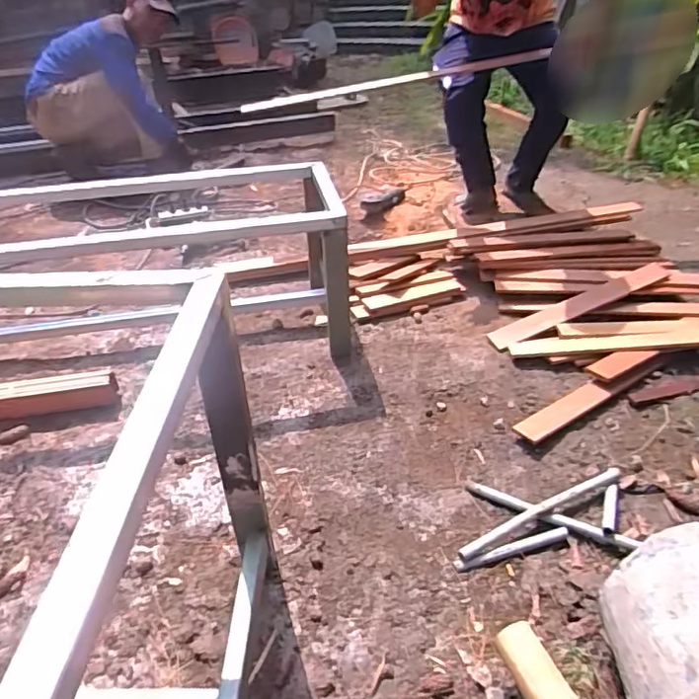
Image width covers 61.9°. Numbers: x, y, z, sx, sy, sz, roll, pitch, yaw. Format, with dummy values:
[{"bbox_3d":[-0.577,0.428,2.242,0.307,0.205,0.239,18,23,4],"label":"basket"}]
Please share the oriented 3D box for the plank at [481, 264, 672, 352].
[{"bbox_3d":[0.668,-0.133,1.697,0.605,0.014,0.098,-23,44,-13],"label":"plank"}]

